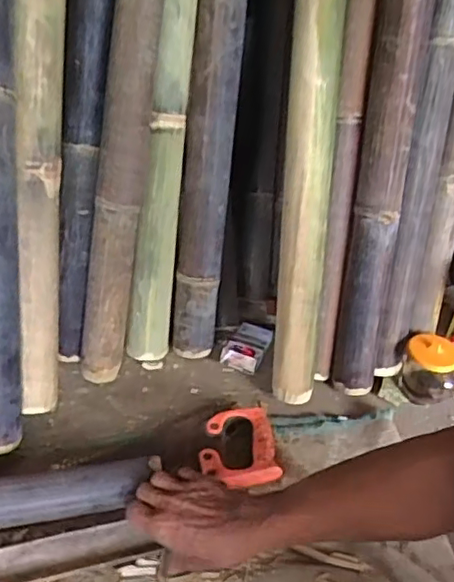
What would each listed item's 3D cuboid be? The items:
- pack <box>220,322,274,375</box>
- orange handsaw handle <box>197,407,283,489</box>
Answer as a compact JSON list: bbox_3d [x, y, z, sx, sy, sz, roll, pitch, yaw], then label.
[{"bbox_3d":[0.035,0.090,0.984,0.064,0.028,0.101,21,38,19],"label":"pack"},{"bbox_3d":[0.014,0.208,0.813,0.103,0.030,0.118,-1,37,-11],"label":"orange handsaw handle"}]

